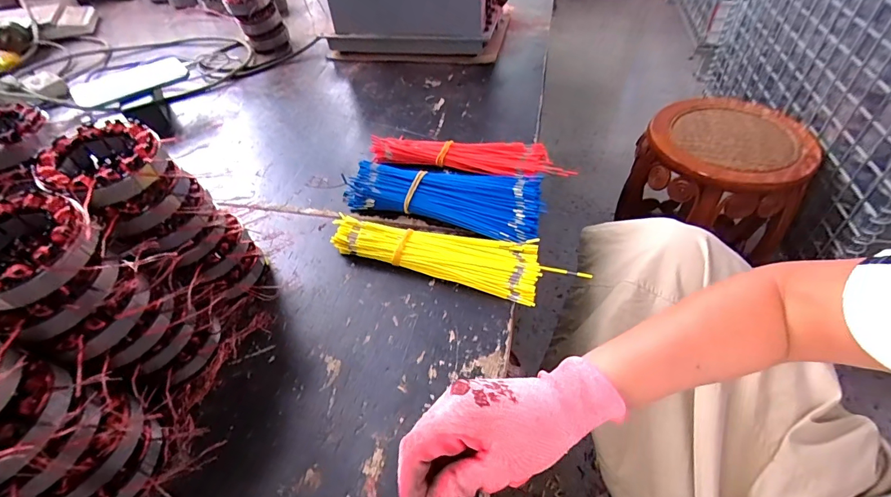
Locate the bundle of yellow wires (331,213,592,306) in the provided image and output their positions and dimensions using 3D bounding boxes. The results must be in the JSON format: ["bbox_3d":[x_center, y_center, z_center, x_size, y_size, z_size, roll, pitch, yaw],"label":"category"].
[{"bbox_3d":[0.006,0.005,0.479,0.271,0.027,0.069,14,51,16],"label":"bundle of yellow wires"}]

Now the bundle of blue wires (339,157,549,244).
[{"bbox_3d":[-0.003,-0.066,0.535,0.257,0.040,0.094,11,50,14],"label":"bundle of blue wires"}]

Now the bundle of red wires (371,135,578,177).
[{"bbox_3d":[0.033,-0.130,0.597,0.276,0.028,0.055,9,50,12],"label":"bundle of red wires"}]

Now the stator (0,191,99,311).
[{"bbox_3d":[-0.297,0.002,0.296,0.090,0.032,0.085,18,52,19],"label":"stator"}]

